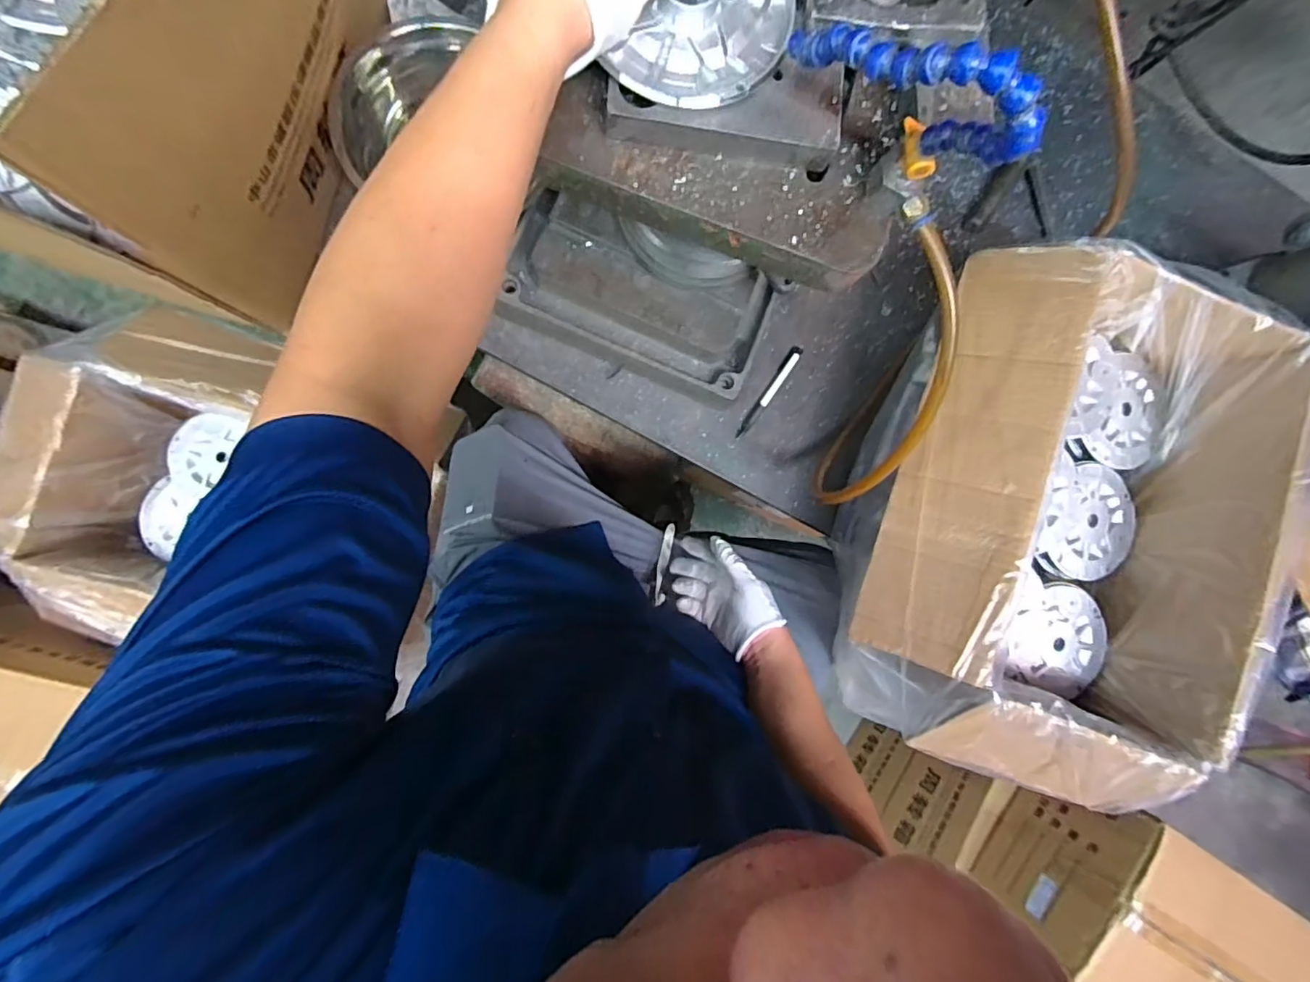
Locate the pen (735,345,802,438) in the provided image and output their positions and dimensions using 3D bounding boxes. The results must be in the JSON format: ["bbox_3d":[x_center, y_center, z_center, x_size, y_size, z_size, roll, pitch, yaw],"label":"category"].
[{"bbox_3d":[0.144,-0.124,0.710,0.016,0.012,0.136,34,83,-5],"label":"pen"}]

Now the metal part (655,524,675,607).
[{"bbox_3d":[0.011,0.085,0.663,0.014,0.009,0.112,18,48,-7],"label":"metal part"}]

